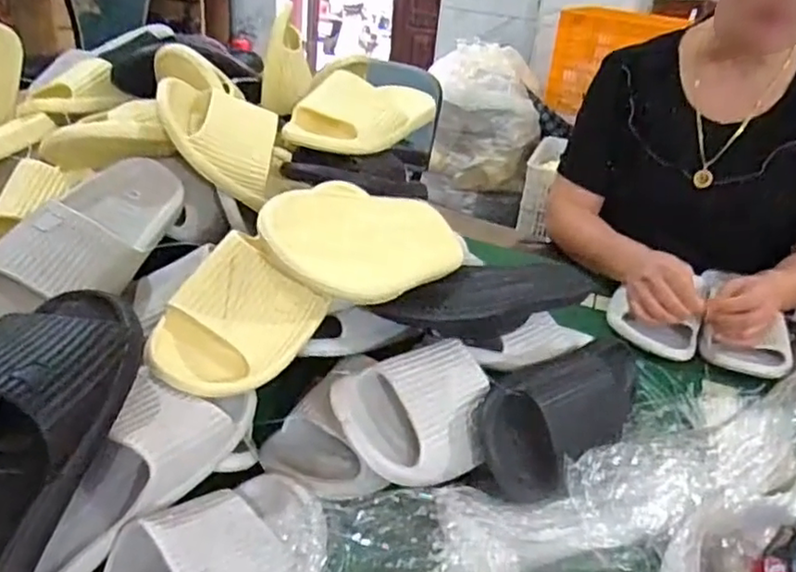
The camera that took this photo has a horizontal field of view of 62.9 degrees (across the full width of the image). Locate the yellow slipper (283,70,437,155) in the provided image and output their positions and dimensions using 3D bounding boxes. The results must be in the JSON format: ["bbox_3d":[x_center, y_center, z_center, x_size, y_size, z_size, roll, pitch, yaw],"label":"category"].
[{"bbox_3d":[-0.038,-0.222,0.805,0.105,0.065,0.203,20,32,21],"label":"yellow slipper"}]

